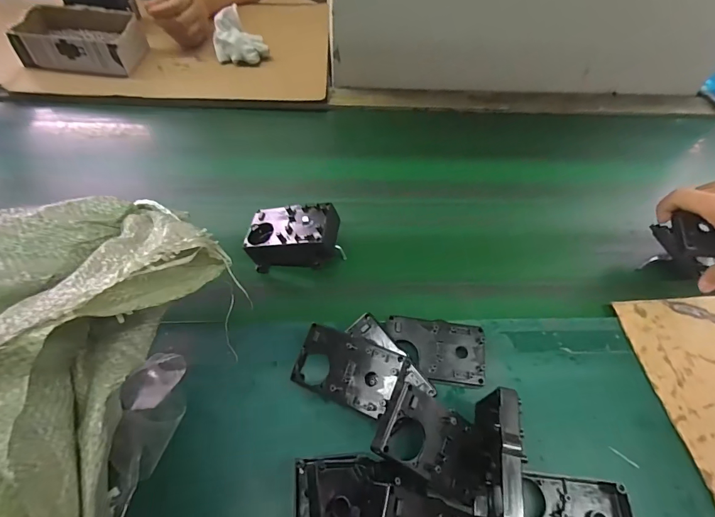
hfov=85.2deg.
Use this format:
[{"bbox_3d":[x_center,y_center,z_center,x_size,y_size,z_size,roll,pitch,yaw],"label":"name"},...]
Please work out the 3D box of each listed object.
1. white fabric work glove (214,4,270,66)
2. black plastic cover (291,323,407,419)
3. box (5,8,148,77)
[{"bbox_3d":[-0.208,-0.391,0.700,0.096,0.064,0.081,17,54,8],"label":"white fabric work glove"},{"bbox_3d":[-0.011,0.101,0.360,0.102,0.014,0.059,15,78,25],"label":"black plastic cover"},{"bbox_3d":[-0.493,-0.388,0.689,0.222,0.051,0.125,12,54,4],"label":"box"}]

